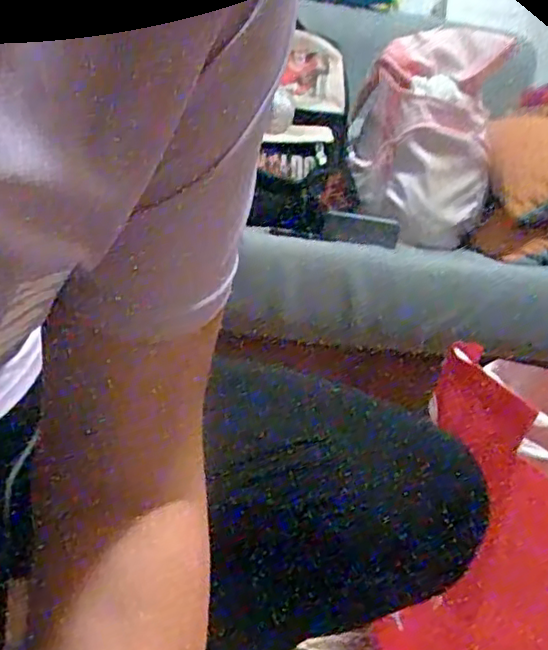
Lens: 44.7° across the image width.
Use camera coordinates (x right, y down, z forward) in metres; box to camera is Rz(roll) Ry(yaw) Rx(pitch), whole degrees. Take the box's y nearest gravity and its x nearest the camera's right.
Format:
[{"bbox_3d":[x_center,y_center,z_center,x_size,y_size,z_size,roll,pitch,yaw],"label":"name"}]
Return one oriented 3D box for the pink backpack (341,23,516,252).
[{"bbox_3d":[0.252,-0.325,1.130,0.237,0.349,0.171,10,12,12],"label":"pink backpack"}]

